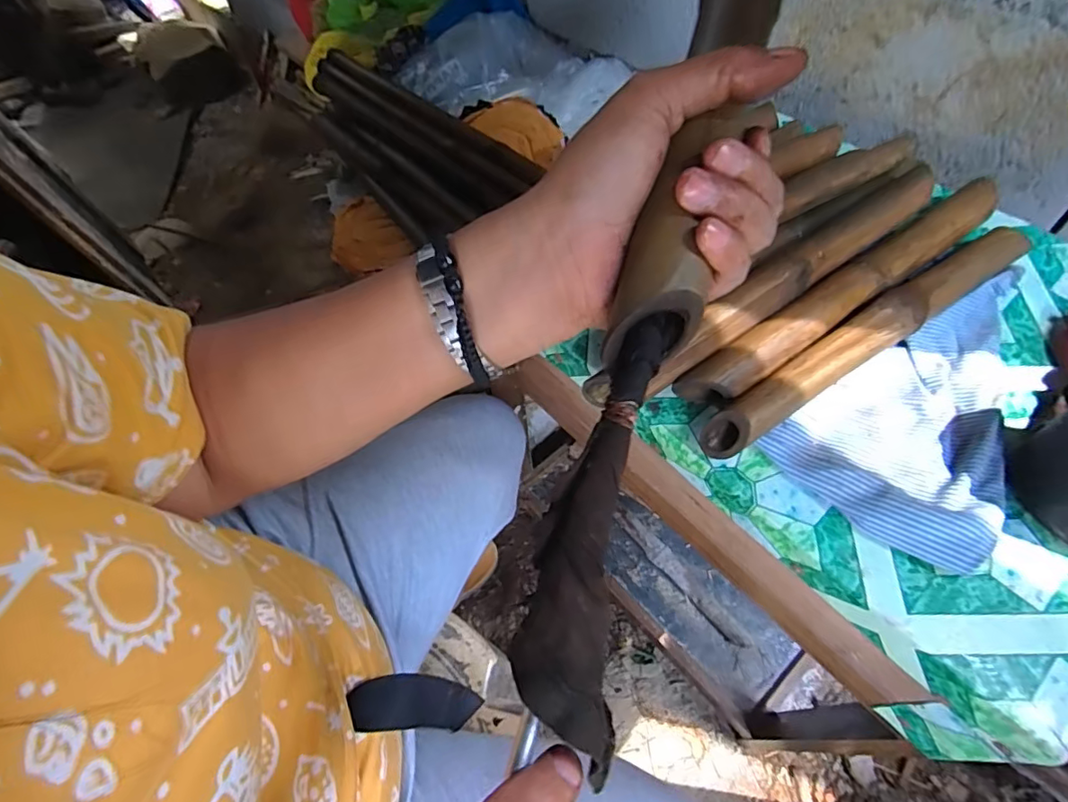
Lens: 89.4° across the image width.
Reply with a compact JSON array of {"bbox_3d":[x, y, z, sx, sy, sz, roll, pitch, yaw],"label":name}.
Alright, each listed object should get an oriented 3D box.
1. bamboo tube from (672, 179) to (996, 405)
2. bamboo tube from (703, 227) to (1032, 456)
[{"bbox_3d":[0.257,-0.093,0.429,0.357,0.028,0.035,-32,63,-15],"label":"bamboo tube"},{"bbox_3d":[0.267,-0.056,0.418,0.346,0.037,0.033,-31,63,-14],"label":"bamboo tube"}]

